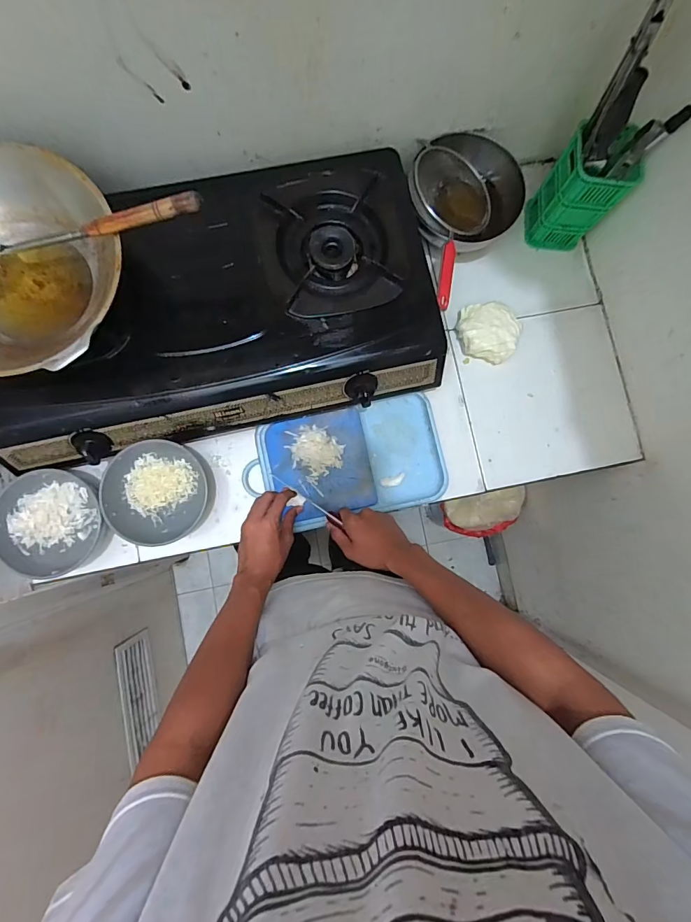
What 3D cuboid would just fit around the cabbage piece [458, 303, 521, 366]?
[{"bbox_3d":[0.257,-0.230,0.740,0.106,0.044,0.100,8,84,-2],"label":"cabbage piece"}]

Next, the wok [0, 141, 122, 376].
[{"bbox_3d":[-0.432,-0.248,0.539,0.282,0.105,0.293,0,84,-2],"label":"wok"}]

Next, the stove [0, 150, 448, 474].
[{"bbox_3d":[-0.208,-0.223,0.647,0.690,0.106,0.356,-16,85,-4],"label":"stove"}]

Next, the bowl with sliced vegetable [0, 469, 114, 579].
[{"bbox_3d":[-0.470,0.101,0.654,0.142,0.063,0.160,-27,86,-5],"label":"bowl with sliced vegetable"}]

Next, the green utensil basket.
[{"bbox_3d":[0.399,-0.459,0.714,0.101,0.182,0.091,7,84,-2],"label":"green utensil basket"}]

